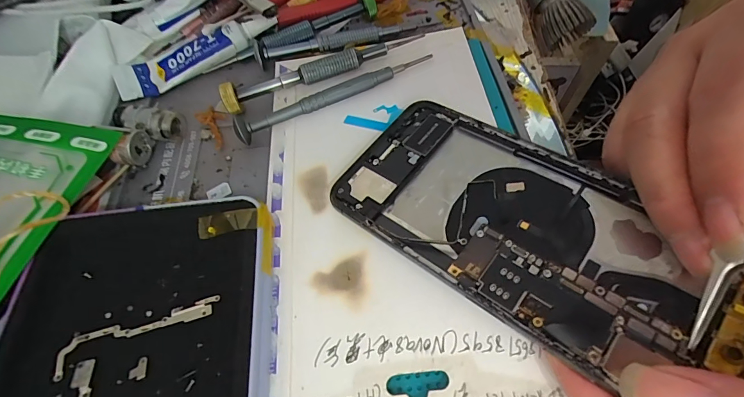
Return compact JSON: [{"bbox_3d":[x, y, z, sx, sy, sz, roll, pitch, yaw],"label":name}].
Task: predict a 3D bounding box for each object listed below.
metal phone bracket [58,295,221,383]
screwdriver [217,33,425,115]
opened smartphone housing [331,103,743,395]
[{"bbox_3d":[-0.091,0.050,0.147,0.062,0.004,0.013,-23,58,-10],"label":"metal phone bracket"},{"bbox_3d":[-0.029,-0.077,0.225,0.121,0.017,0.011,-20,57,-8],"label":"screwdriver"},{"bbox_3d":[0.059,0.011,0.155,0.155,0.006,0.073,30,65,27],"label":"opened smartphone housing"}]

